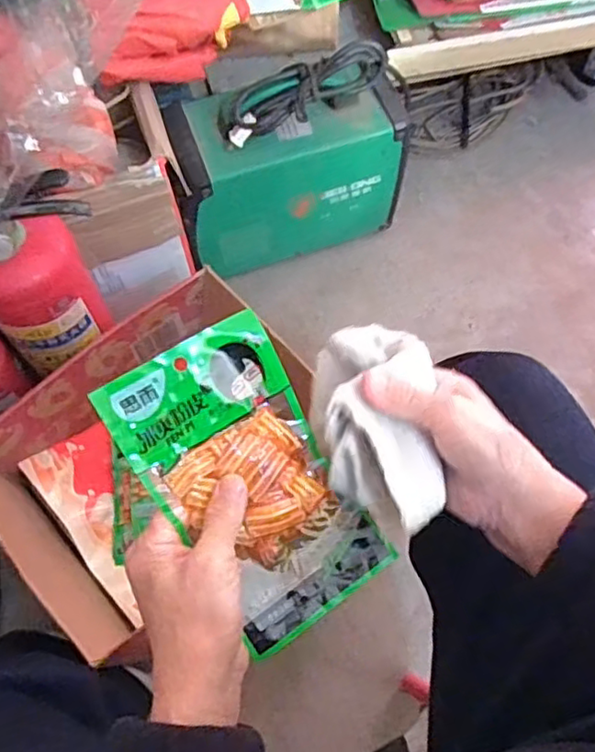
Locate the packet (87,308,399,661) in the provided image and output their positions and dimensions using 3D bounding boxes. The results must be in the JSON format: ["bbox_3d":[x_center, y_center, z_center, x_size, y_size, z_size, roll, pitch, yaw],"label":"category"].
[{"bbox_3d":[-0.027,0.060,0.358,0.096,0.015,0.169,-32,97,-15],"label":"packet"}]

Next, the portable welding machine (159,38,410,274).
[{"bbox_3d":[-0.007,-0.316,0.971,0.340,0.292,0.165,-12,66,-4],"label":"portable welding machine"}]

